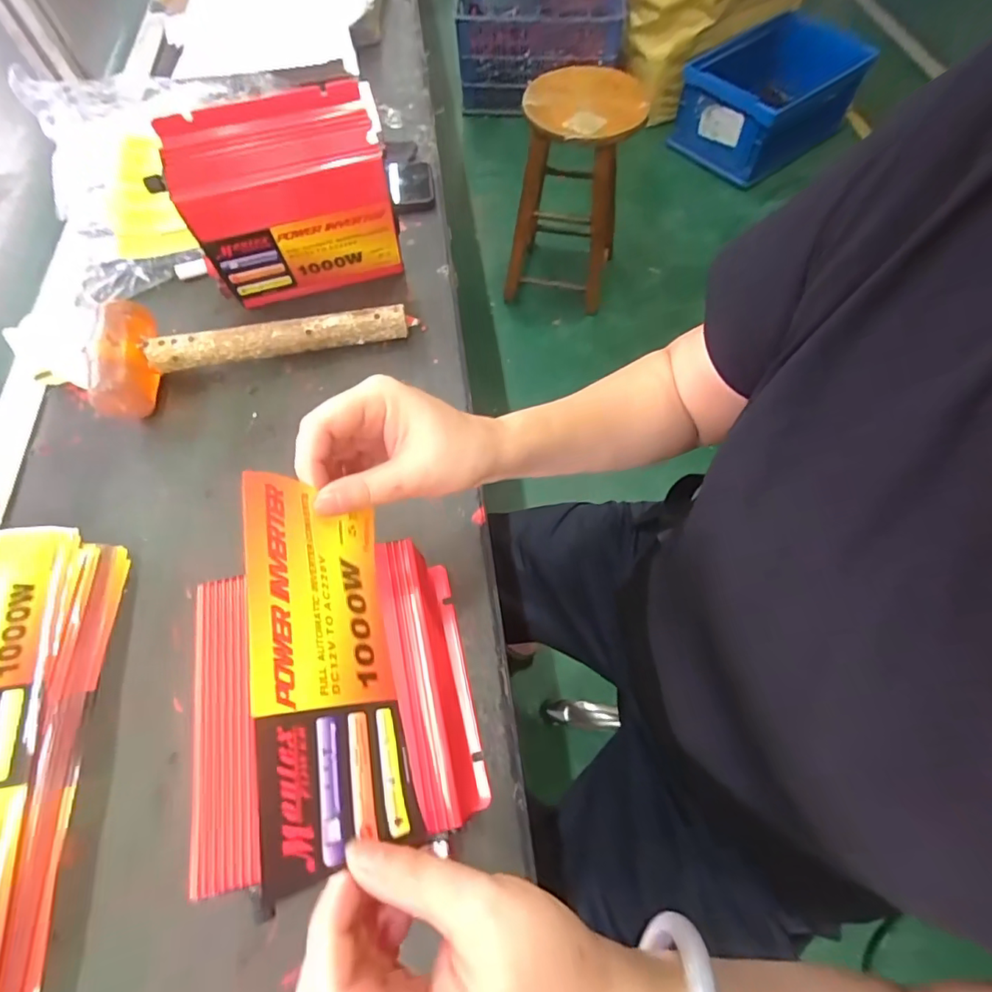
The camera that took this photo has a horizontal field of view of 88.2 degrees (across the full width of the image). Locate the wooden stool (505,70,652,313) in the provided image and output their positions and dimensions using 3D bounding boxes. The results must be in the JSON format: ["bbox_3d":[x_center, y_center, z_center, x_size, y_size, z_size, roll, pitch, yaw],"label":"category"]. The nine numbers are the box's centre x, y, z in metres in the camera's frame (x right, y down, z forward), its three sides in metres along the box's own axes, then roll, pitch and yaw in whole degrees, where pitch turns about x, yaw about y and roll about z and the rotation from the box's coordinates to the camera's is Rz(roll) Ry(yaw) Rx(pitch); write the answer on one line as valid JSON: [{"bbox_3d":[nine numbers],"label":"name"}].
[{"bbox_3d":[0.193,-0.788,1.372,0.295,0.505,0.263,7,64,4],"label":"wooden stool"}]

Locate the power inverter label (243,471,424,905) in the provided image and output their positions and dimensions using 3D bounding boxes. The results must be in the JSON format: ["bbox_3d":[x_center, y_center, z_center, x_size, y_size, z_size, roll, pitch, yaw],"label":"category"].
[{"bbox_3d":[-0.076,0.072,0.234,0.007,0.076,0.160,-25,65,24],"label":"power inverter label"}]

